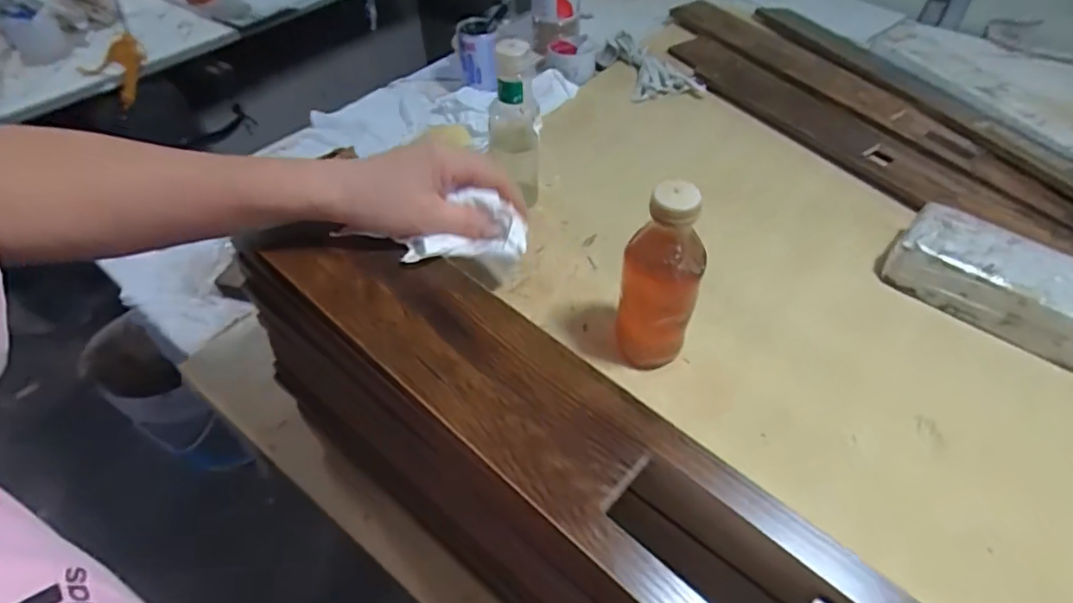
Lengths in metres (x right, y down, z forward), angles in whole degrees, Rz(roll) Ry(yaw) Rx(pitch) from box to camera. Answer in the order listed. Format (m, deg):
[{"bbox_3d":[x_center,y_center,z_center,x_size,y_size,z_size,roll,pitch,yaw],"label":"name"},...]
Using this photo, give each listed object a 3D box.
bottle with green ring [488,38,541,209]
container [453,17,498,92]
[{"bbox_3d":[-0.029,-0.210,0.695,0.058,0.203,0.057,-12,49,-10],"label":"bottle with green ring"},{"bbox_3d":[-0.096,-0.397,0.924,0.066,0.093,0.061,-12,49,-9],"label":"container"}]

